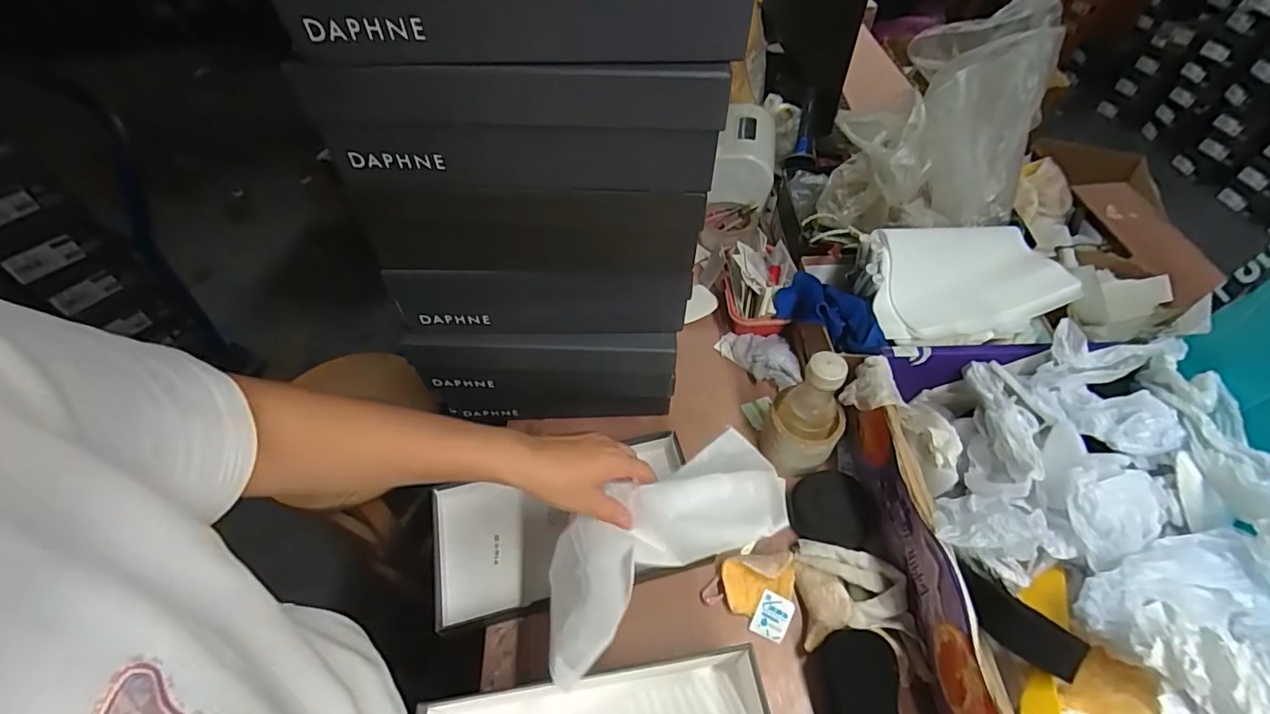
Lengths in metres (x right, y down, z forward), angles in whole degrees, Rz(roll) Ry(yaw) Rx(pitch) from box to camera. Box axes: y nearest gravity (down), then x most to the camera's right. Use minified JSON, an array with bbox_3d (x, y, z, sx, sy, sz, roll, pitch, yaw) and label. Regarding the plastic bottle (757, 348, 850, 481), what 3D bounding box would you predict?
[{"bbox_3d":[0.201,0.064,0.624,0.087,0.175,0.075,25,56,19],"label":"plastic bottle"}]

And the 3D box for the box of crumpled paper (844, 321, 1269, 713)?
[{"bbox_3d":[0.413,0.163,0.507,0.291,0.176,0.404,-1,52,0],"label":"box of crumpled paper"}]

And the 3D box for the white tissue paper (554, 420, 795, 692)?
[{"bbox_3d":[0.019,0.172,0.485,0.256,0.069,0.109,-36,58,-7],"label":"white tissue paper"}]

